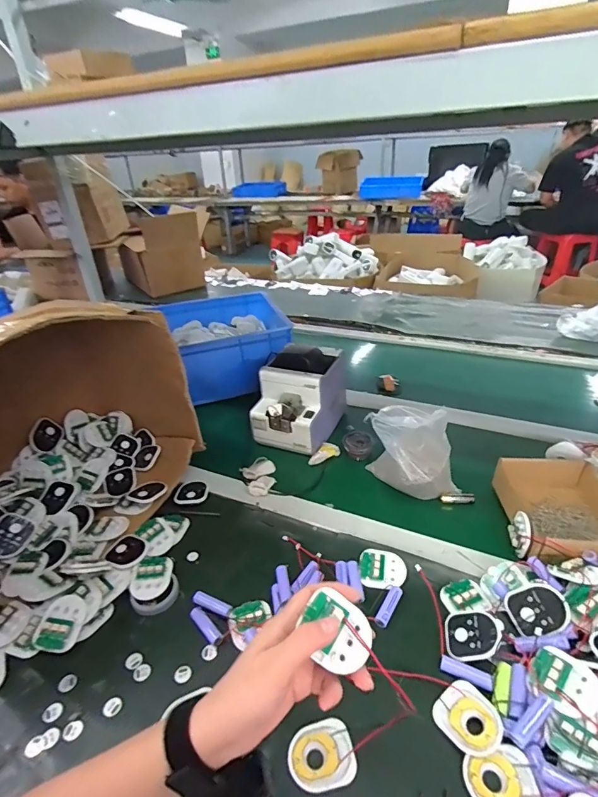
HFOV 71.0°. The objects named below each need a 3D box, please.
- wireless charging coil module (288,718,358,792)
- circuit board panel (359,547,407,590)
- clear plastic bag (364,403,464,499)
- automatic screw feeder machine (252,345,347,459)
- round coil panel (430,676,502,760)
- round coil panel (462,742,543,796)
[{"bbox_3d":[0.021,0.326,0.382,0.058,0.011,0.048,-10,39,-9],"label":"wireless charging coil module"},{"bbox_3d":[0.106,0.213,0.532,0.057,0.012,0.056,-2,31,2],"label":"circuit board panel"},{"bbox_3d":[0.167,0.082,0.627,0.137,0.146,0.078,8,33,18],"label":"clear plastic bag"},{"bbox_3d":[0.004,-0.008,0.808,0.130,0.156,0.180,11,34,22],"label":"automatic screw feeder machine"},{"bbox_3d":[0.160,0.302,0.395,0.049,0.010,0.058,-38,30,-21],"label":"round coil panel"},{"bbox_3d":[0.174,0.329,0.357,0.058,0.010,0.046,-9,32,-9],"label":"round coil panel"}]

